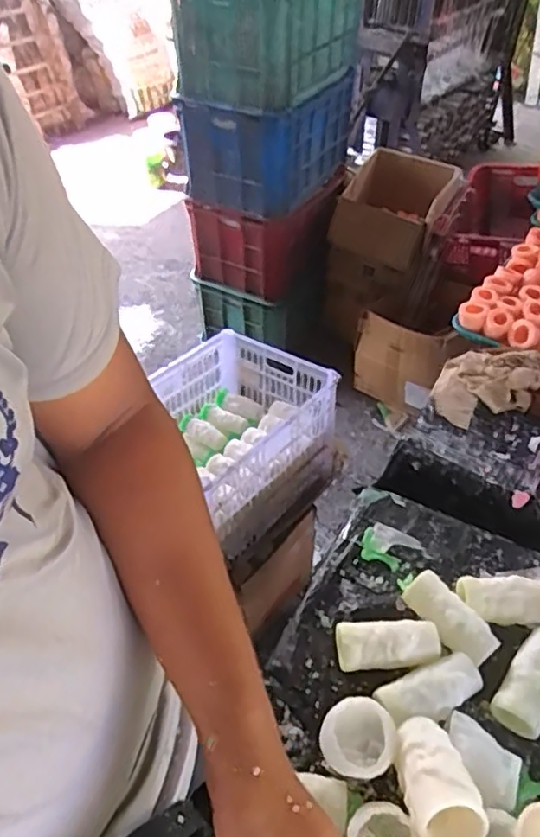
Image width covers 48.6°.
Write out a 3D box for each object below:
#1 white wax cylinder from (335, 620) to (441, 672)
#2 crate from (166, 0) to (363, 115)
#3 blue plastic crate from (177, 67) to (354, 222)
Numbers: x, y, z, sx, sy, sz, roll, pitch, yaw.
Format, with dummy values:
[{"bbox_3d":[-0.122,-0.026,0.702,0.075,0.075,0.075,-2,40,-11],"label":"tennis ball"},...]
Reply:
[{"bbox_3d":[0.136,0.265,0.697,0.119,0.048,0.052,0,47,-1],"label":"white wax cylinder"},{"bbox_3d":[0.004,-1.029,1.541,0.359,0.275,0.479,23,51,20],"label":"crate"},{"bbox_3d":[0.000,-0.800,1.711,0.339,0.258,0.405,20,50,18],"label":"blue plastic crate"}]

